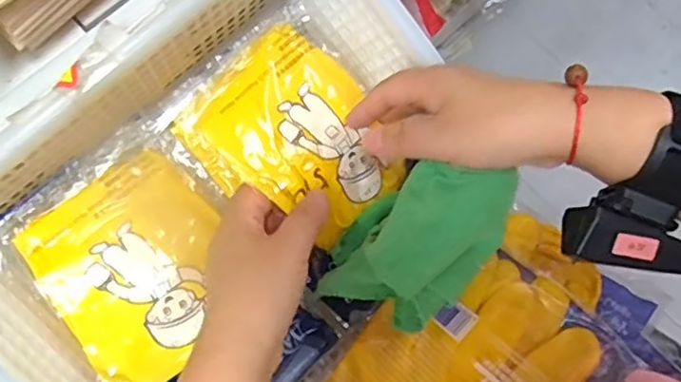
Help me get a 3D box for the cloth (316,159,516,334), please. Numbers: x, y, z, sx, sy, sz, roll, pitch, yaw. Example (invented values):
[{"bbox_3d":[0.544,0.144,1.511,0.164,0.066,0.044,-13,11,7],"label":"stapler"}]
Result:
[{"bbox_3d":[0.052,0.029,0.383,0.079,0.070,0.111,41,77,9],"label":"cloth"}]

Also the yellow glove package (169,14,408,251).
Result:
[{"bbox_3d":[-0.027,-0.037,0.421,0.138,0.015,0.135,51,59,-7],"label":"yellow glove package"}]

